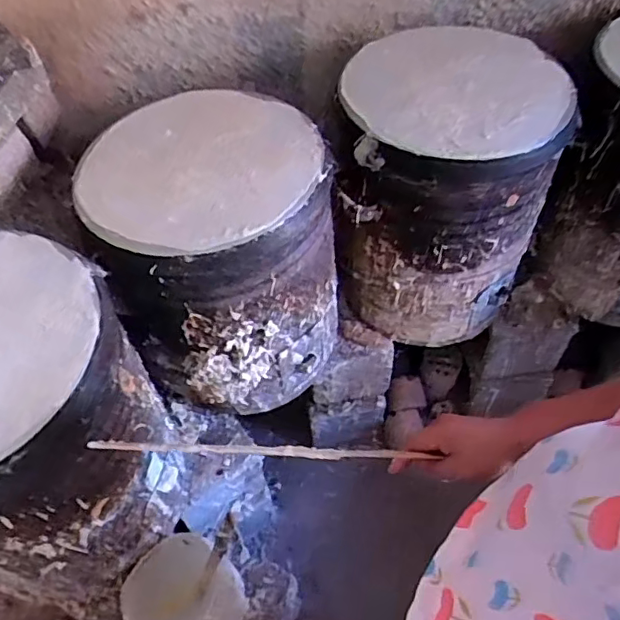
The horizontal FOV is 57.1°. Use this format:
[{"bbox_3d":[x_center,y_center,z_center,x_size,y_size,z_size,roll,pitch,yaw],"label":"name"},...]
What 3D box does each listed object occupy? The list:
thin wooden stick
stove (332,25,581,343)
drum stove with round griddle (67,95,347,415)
[{"bbox_3d":[-0.036,0.133,0.540,0.322,0.017,0.012,7,52,-18],"label":"thin wooden stick"},{"bbox_3d":[0.236,-0.226,1.092,0.358,0.476,0.343,-1,54,2],"label":"stove"},{"bbox_3d":[-0.153,-0.090,1.004,0.369,0.414,0.368,-22,56,-13],"label":"drum stove with round griddle"}]

